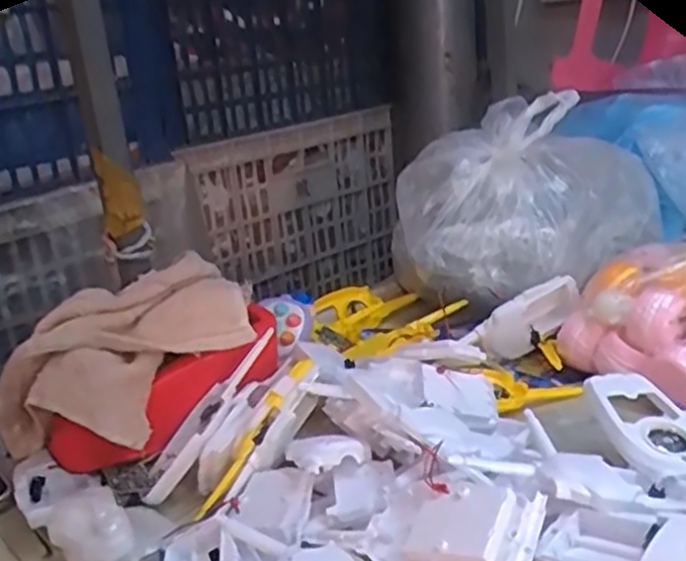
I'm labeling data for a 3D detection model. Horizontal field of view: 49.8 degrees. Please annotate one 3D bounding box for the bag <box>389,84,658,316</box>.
[{"bbox_3d":[0.212,-0.105,0.864,0.298,0.183,0.214,-18,23,-30],"label":"bag"}]

